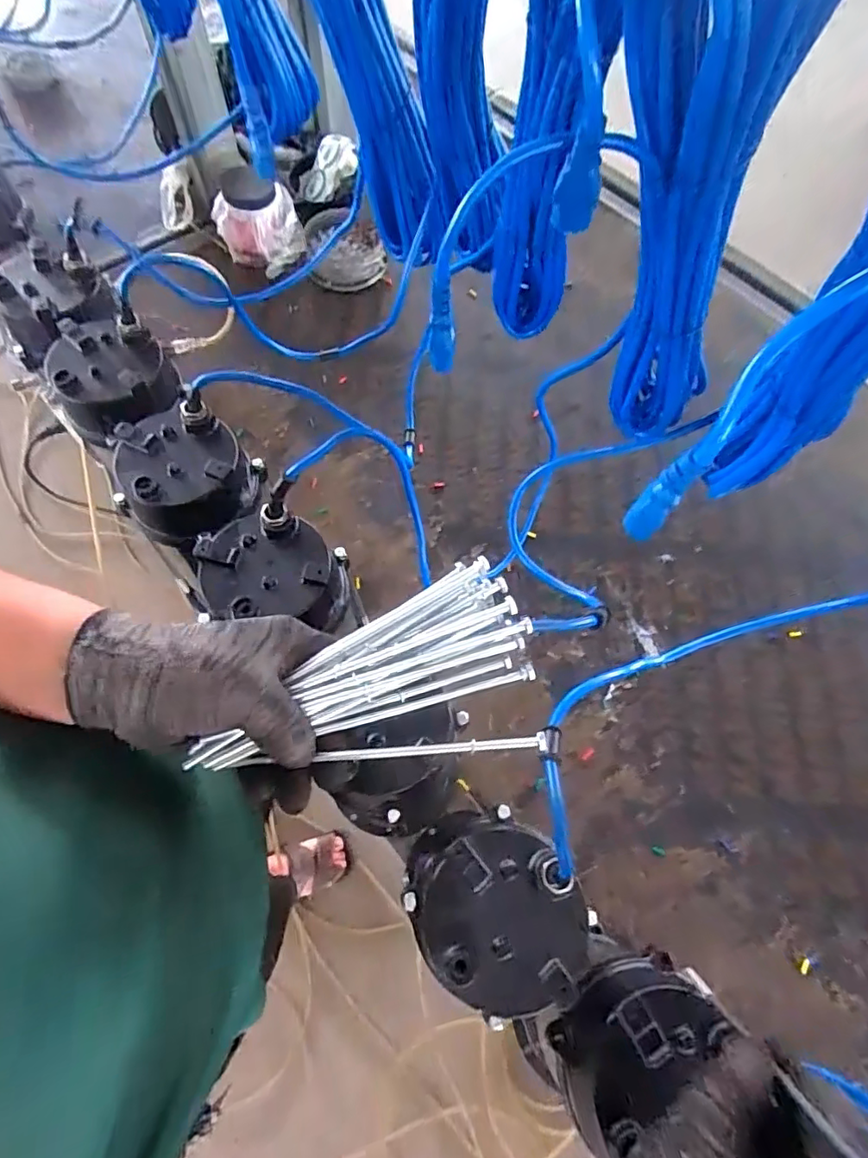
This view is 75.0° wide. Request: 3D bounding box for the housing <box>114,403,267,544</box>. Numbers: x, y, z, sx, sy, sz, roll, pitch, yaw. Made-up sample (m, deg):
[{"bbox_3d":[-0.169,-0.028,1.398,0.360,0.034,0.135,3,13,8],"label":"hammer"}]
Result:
[{"bbox_3d":[-0.232,-0.093,0.536,0.134,0.069,0.114,8,66,2],"label":"housing"}]

